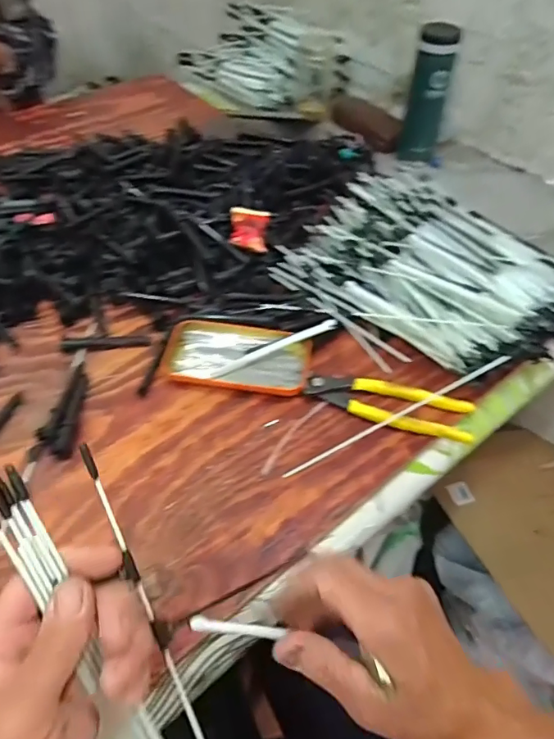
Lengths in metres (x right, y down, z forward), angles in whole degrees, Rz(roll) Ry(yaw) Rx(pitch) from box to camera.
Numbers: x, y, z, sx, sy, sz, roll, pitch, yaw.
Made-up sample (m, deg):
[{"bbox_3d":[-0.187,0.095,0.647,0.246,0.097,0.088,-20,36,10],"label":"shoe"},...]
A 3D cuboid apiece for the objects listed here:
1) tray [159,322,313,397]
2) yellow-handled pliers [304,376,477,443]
[{"bbox_3d":[-0.040,-0.014,0.504,0.146,0.017,0.069,7,52,5],"label":"tray"},{"bbox_3d":[0.108,0.034,0.474,0.158,0.019,0.045,14,53,11],"label":"yellow-handled pliers"}]

